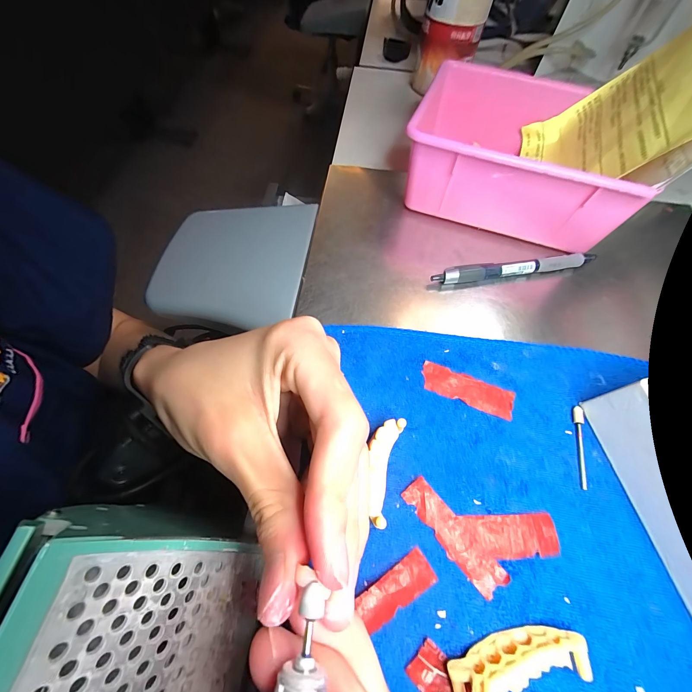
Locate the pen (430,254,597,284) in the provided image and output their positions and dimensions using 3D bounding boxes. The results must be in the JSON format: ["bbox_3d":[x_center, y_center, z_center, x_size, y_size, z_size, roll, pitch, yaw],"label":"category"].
[{"bbox_3d":[0.132,-0.062,0.233,0.133,0.013,0.011,-8,62,-5],"label":"pen"}]

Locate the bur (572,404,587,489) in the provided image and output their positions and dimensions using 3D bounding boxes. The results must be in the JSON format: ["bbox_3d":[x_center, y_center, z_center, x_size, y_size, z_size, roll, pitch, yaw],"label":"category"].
[{"bbox_3d":[0.139,0.059,0.171,0.005,0.004,0.047,13,62,6],"label":"bur"}]

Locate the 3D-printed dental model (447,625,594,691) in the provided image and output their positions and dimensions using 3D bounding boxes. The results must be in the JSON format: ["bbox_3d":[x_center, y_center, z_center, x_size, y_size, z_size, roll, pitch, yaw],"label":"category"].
[{"bbox_3d":[0.072,0.135,0.121,0.057,0.020,0.019,-13,63,-8],"label":"3D-printed dental model"}]

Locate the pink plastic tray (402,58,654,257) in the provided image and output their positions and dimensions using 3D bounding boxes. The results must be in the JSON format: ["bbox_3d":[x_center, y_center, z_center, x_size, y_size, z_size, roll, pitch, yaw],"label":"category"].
[{"bbox_3d":[0.146,-0.174,0.261,0.163,0.065,0.159,17,63,8],"label":"pink plastic tray"}]

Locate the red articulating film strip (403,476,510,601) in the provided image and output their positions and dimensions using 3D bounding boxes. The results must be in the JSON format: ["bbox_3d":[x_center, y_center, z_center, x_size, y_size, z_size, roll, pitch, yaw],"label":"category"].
[{"bbox_3d":[0.054,0.097,0.150,0.016,0.004,0.058,-38,69,-19],"label":"red articulating film strip"}]

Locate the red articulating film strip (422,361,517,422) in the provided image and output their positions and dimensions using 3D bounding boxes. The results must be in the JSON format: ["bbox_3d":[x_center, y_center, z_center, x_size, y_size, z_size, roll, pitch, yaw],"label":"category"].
[{"bbox_3d":[0.076,0.028,0.186,0.057,0.004,0.019,22,64,10],"label":"red articulating film strip"}]

